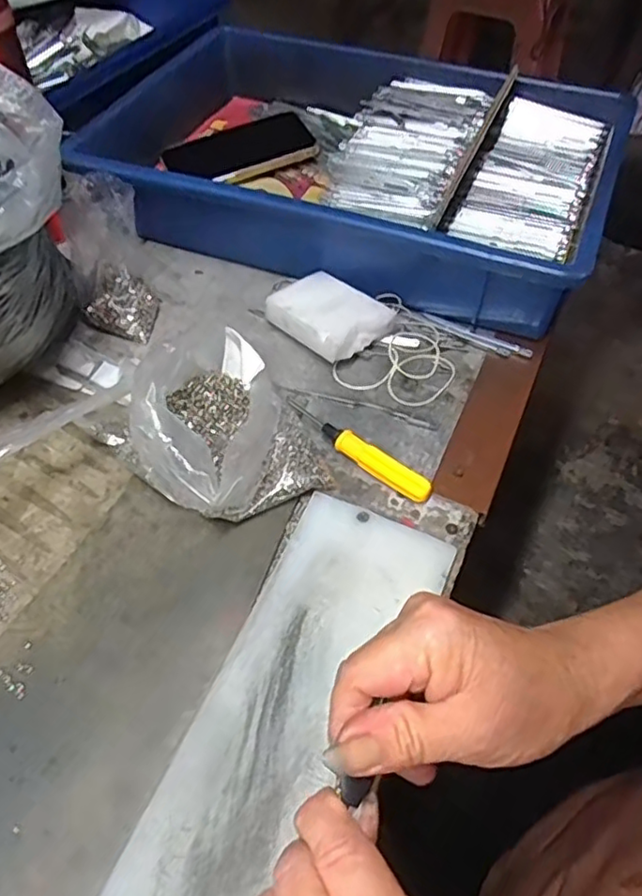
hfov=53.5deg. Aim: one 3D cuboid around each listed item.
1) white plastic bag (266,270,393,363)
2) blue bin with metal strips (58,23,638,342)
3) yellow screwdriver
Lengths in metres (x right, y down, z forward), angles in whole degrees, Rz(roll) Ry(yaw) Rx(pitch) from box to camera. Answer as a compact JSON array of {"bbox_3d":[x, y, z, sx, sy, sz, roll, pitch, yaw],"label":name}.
[{"bbox_3d":[0.007,-0.098,0.486,0.078,0.029,0.061,37,60,24],"label":"white plastic bag"},{"bbox_3d":[0.026,-0.251,0.568,0.420,0.088,0.270,18,54,12],"label":"blue bin with metal strips"},{"bbox_3d":[0.022,0.000,0.421,0.118,0.013,0.015,35,59,23],"label":"yellow screwdriver"}]

